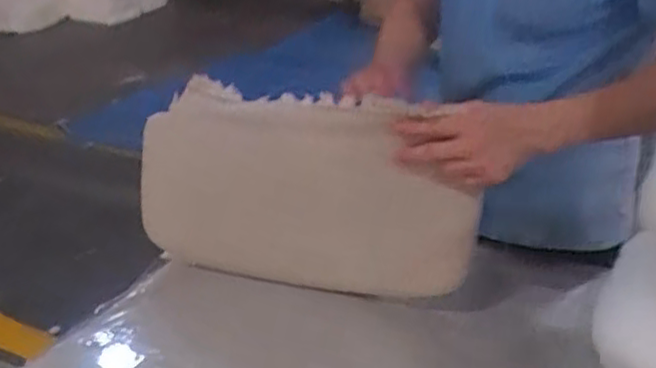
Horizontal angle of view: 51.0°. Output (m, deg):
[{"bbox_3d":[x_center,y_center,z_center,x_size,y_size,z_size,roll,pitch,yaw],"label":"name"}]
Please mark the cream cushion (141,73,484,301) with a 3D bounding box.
[{"bbox_3d":[-0.039,0.029,0.917,0.479,0.263,0.064,9,26,17],"label":"cream cushion"}]

